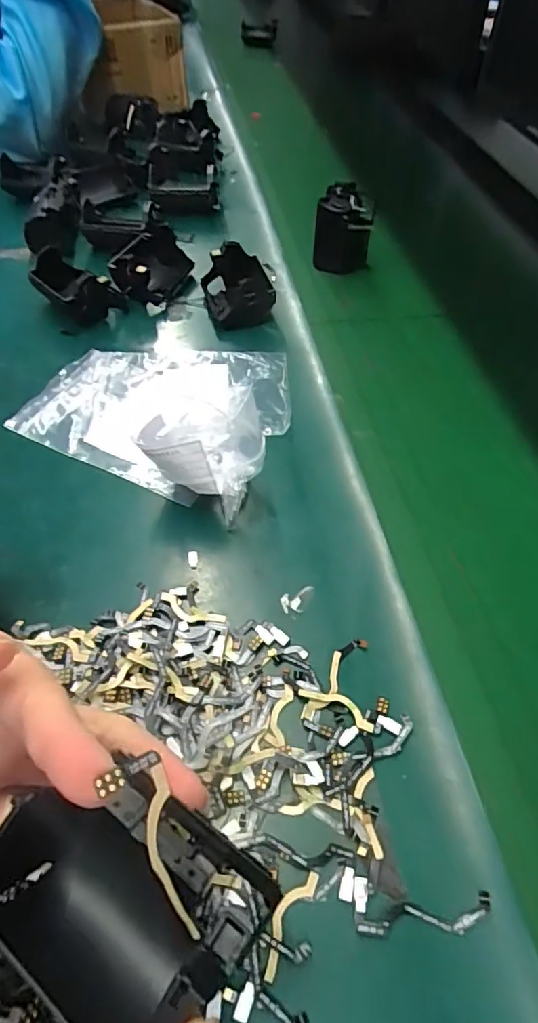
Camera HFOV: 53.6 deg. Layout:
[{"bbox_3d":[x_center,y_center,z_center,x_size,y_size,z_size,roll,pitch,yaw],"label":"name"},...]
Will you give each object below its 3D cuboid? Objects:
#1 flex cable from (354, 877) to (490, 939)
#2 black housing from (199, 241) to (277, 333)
[{"bbox_3d":[0.059,0.155,0.205,0.051,0.006,0.018,5,50,2],"label":"flex cable"},{"bbox_3d":[-0.027,-0.194,0.458,0.051,0.038,0.077,-11,52,-11],"label":"black housing"}]

